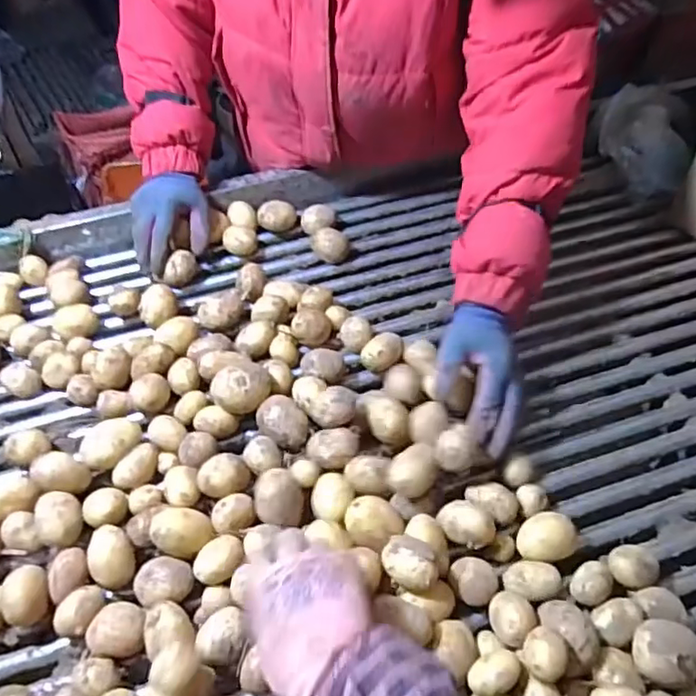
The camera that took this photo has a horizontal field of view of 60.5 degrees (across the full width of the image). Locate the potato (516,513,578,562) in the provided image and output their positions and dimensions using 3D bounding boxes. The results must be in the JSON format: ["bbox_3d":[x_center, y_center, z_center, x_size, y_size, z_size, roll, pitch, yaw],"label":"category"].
[{"bbox_3d":[0.178,0.173,0.537,0.046,0.032,0.047,1,50,-1],"label":"potato"}]

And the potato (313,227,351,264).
[{"bbox_3d":[-0.022,-0.131,0.793,0.044,0.045,0.040,-5,50,-6],"label":"potato"}]

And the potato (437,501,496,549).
[{"bbox_3d":[0.105,0.160,0.537,0.051,0.034,0.037,37,58,26],"label":"potato"}]

